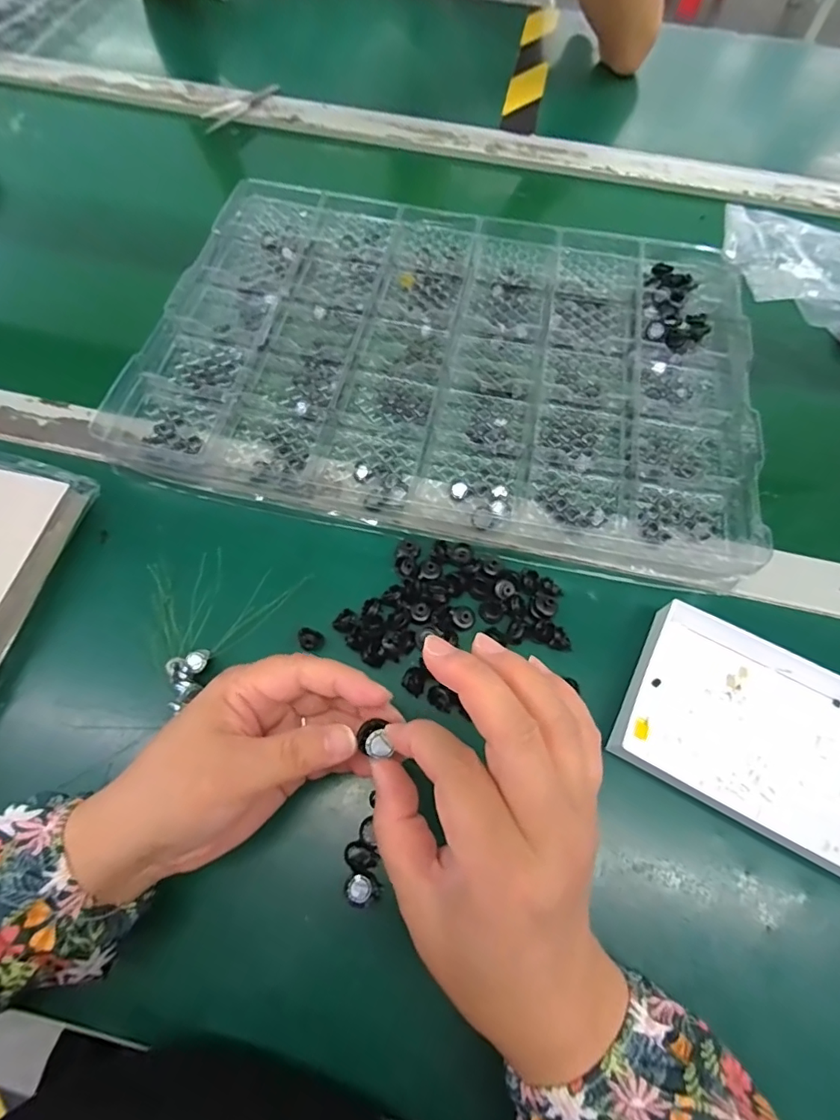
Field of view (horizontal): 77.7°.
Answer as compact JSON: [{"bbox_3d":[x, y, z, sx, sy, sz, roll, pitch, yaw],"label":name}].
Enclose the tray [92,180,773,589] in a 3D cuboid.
[{"bbox_3d":[0.026,-0.163,0.411,0.441,0.029,0.306,11,66,3],"label":"tray"}]

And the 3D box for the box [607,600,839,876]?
[{"bbox_3d":[0.213,0.103,0.302,0.171,0.023,0.109,27,68,10],"label":"box"}]

